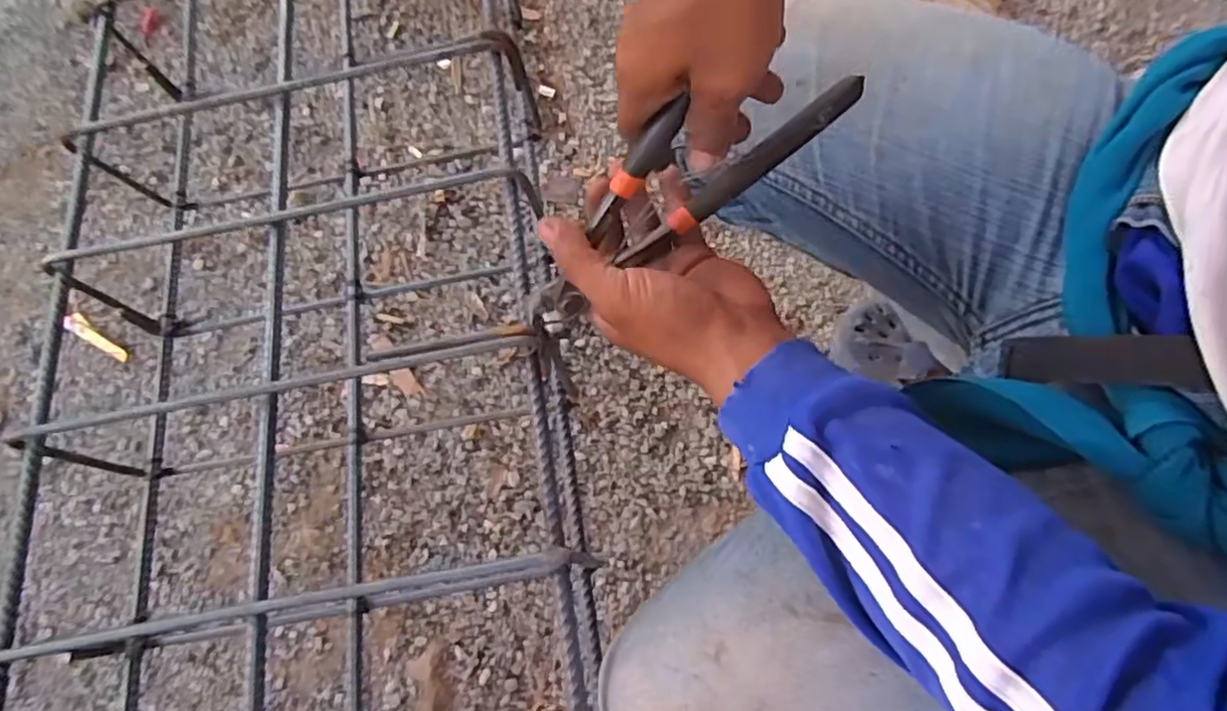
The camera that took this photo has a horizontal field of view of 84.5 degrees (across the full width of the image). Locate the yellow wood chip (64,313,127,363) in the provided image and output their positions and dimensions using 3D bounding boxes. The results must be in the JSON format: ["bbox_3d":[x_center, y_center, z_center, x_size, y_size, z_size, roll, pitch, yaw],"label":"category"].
[{"bbox_3d":[-0.568,-0.021,0.746,0.085,0.016,0.021,26,73,10],"label":"yellow wood chip"}]

